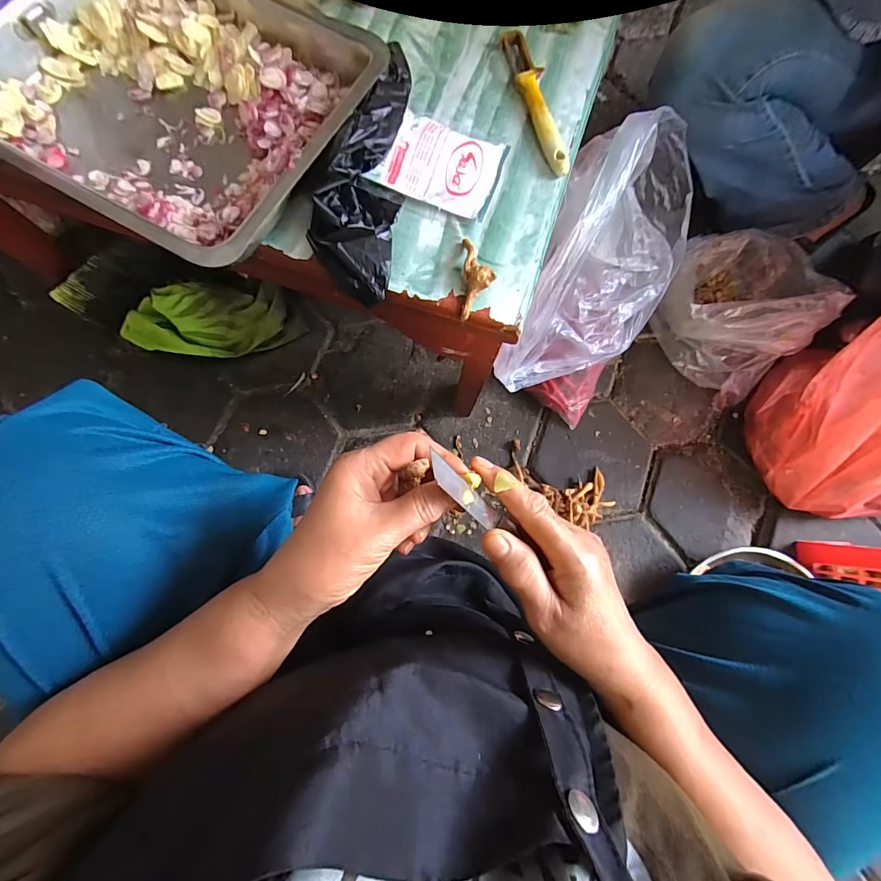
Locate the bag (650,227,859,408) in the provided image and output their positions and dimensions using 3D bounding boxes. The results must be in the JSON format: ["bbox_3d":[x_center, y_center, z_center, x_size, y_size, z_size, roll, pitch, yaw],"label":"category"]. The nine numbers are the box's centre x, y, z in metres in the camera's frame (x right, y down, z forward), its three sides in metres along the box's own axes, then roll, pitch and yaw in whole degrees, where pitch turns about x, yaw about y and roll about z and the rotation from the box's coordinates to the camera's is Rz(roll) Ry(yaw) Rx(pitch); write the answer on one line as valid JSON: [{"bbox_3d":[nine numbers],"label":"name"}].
[{"bbox_3d":[0.512,-0.235,0.699,0.247,0.129,0.236,-43,83,-9],"label":"bag"}]

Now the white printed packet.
[{"bbox_3d":[0.001,-0.262,0.389,0.108,0.021,0.080,18,79,2],"label":"white printed packet"}]

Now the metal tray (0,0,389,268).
[{"bbox_3d":[-0.239,-0.314,0.370,0.324,0.053,0.262,32,79,5],"label":"metal tray"}]

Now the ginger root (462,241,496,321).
[{"bbox_3d":[0.034,-0.147,0.369,0.027,0.017,0.074,3,78,-1],"label":"ginger root"}]

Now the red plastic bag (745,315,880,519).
[{"bbox_3d":[0.666,-0.038,0.590,0.278,0.273,0.276,5,78,-1],"label":"red plastic bag"}]

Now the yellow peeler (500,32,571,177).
[{"bbox_3d":[0.096,-0.340,0.413,0.027,0.016,0.167,-11,79,-4],"label":"yellow peeler"}]

